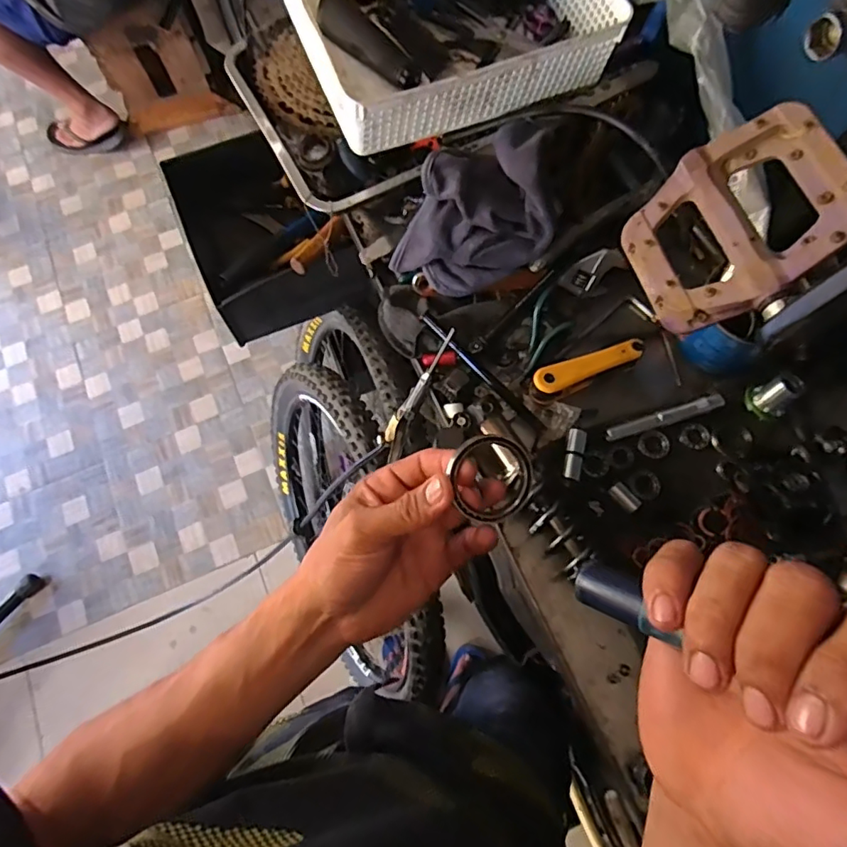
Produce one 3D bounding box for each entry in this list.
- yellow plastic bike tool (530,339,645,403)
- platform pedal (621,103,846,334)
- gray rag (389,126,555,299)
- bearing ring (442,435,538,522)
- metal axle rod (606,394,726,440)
[{"bbox_3d":[0.178,-0.059,0.599,0.128,0.030,0.029,-20,72,-5],"label":"yellow plastic bike tool"},{"bbox_3d":[0.169,-0.109,0.302,0.108,0.015,0.094,-32,64,33],"label":"platform pedal"},{"bbox_3d":[0.052,-0.220,0.577,0.171,0.096,0.135,-5,72,0],"label":"gray rag"},{"bbox_3d":[0.040,0.031,0.320,0.049,0.005,0.051,-1,93,-10],"label":"bearing ring"},{"bbox_3d":[0.261,-0.007,0.598,0.128,0.019,0.014,-16,73,-4],"label":"metal axle rod"}]

